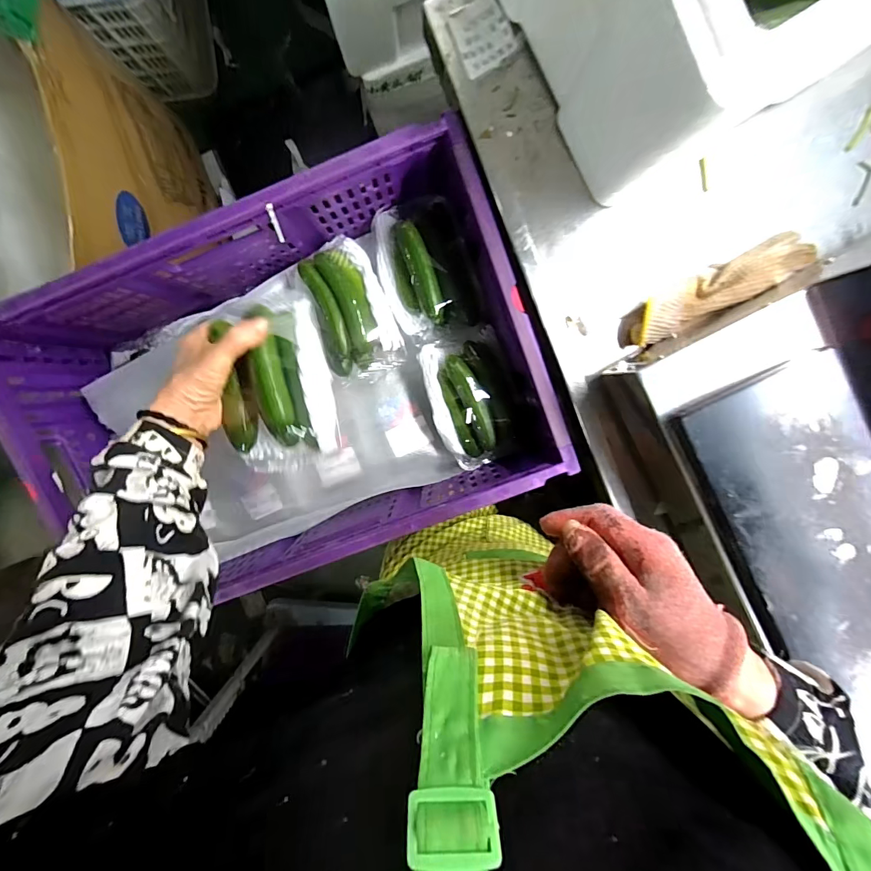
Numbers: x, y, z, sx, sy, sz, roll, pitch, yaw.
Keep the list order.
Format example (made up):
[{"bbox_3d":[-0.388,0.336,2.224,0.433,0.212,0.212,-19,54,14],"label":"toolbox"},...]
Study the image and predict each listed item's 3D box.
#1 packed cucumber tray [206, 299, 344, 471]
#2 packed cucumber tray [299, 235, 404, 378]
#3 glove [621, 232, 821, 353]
[{"bbox_3d":[-0.165,-0.048,0.424,0.110,0.056,0.170,-9,100,0],"label":"packed cucumber tray"},{"bbox_3d":[-0.114,-0.167,0.549,0.110,0.057,0.179,-14,100,1],"label":"packed cucumber tray"},{"bbox_3d":[0.281,-0.147,0.414,0.191,0.050,0.040,-28,99,3],"label":"glove"}]

